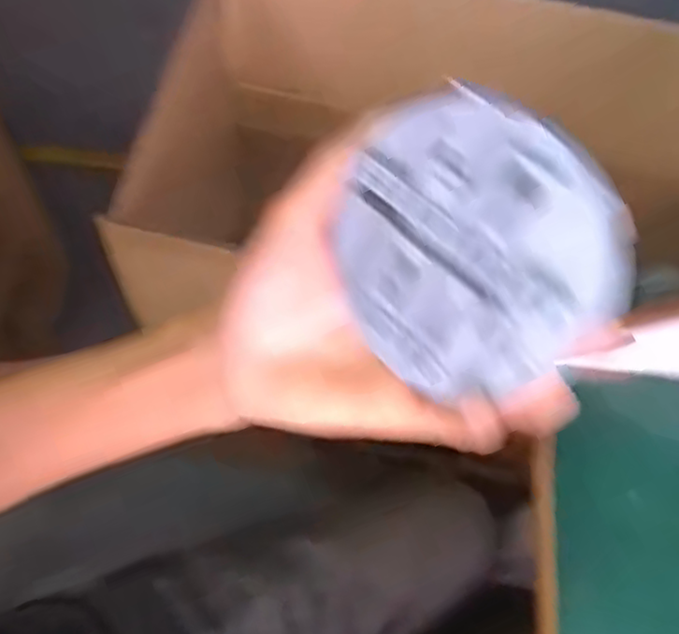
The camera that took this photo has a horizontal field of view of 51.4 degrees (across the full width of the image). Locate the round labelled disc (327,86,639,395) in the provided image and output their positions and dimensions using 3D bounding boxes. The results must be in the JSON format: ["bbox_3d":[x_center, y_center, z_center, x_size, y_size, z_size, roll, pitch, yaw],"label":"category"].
[{"bbox_3d":[0.041,-0.023,0.237,0.010,0.092,0.099,-10,48,-49],"label":"round labelled disc"}]

